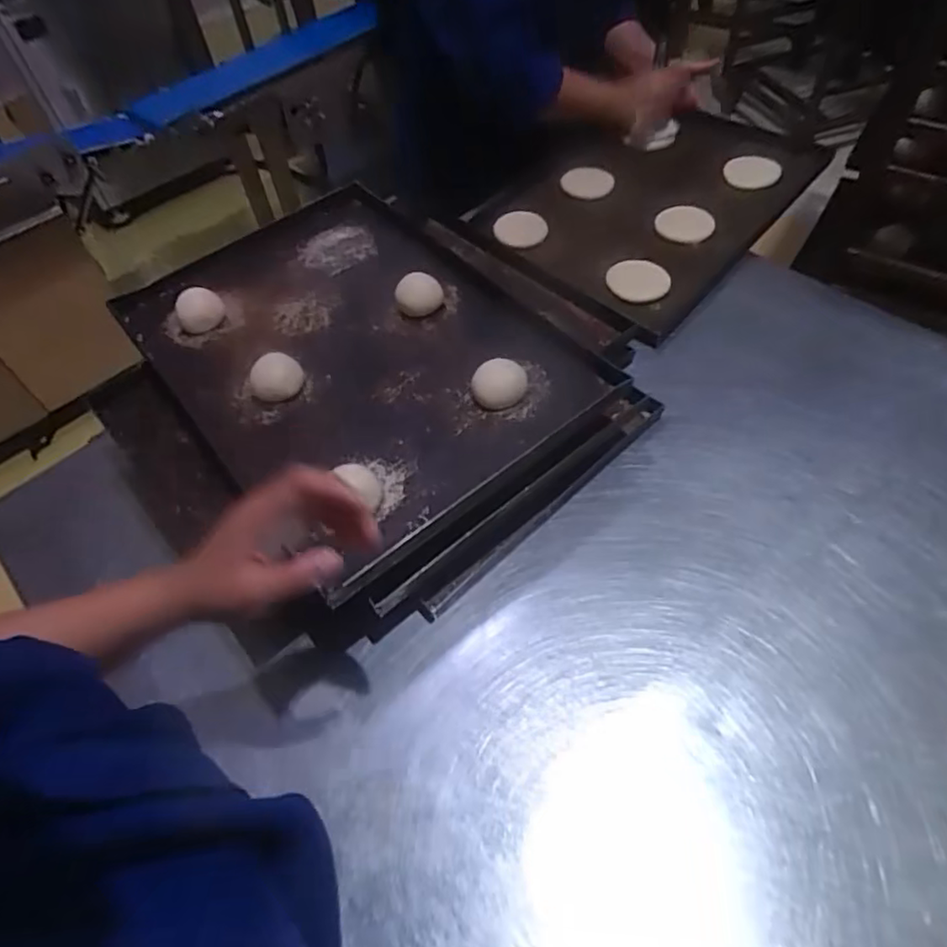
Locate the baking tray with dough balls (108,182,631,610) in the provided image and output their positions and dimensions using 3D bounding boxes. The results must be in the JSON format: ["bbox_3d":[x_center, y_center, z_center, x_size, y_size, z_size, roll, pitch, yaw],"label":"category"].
[{"bbox_3d":[-0.148,-0.158,0.761,0.387,0.062,0.570,-35,58,-19],"label":"baking tray with dough balls"}]

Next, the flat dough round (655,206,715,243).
[{"bbox_3d":[0.336,-0.399,1.014,0.086,0.009,0.074,-5,61,9],"label":"flat dough round"}]

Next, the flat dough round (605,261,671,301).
[{"bbox_3d":[0.251,-0.293,0.954,0.088,0.009,0.084,-3,54,4],"label":"flat dough round"}]

